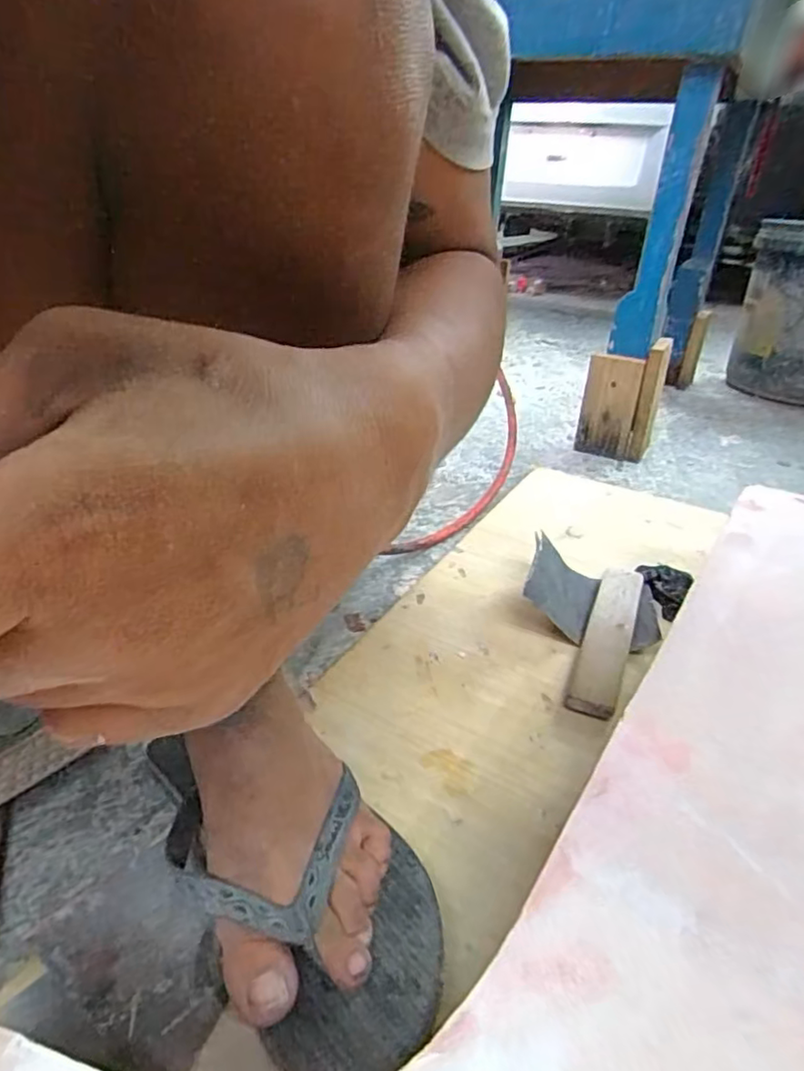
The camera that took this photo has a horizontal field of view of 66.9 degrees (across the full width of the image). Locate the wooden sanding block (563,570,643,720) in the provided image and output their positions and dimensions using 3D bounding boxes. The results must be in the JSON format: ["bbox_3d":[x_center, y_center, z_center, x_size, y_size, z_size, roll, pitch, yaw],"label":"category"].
[{"bbox_3d":[0.184,0.089,0.547,0.039,0.020,0.198,15,33,20],"label":"wooden sanding block"}]

